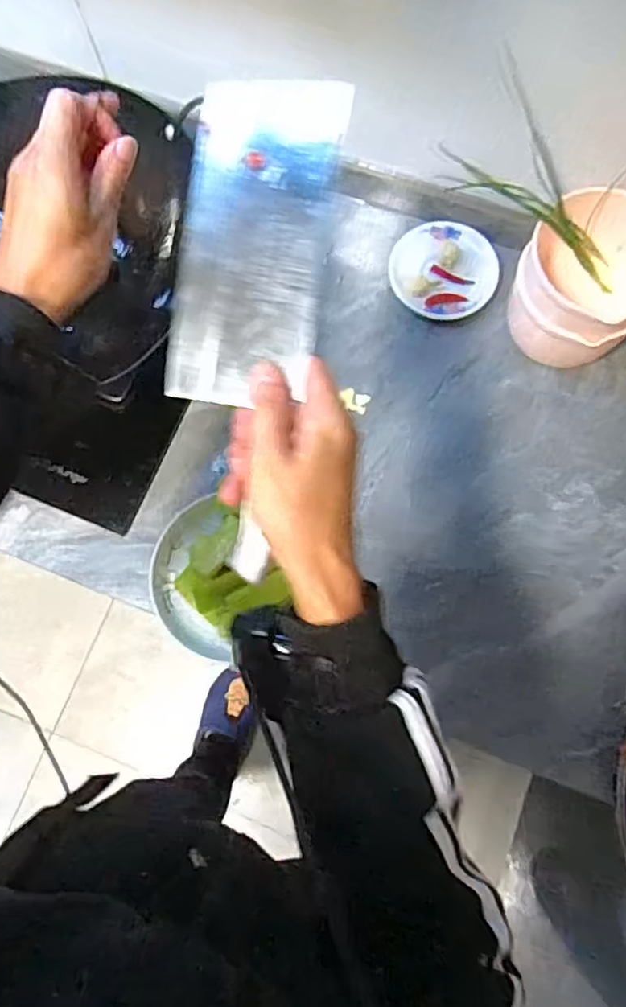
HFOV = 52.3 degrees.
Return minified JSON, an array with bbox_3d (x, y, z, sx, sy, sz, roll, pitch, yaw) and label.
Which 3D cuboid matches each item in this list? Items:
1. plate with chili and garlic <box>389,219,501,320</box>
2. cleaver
[{"bbox_3d":[0.160,-0.285,0.781,0.127,0.021,0.118,0,77,1],"label":"plate with chili and garlic"},{"bbox_3d":[-0.043,-0.103,0.385,0.089,0.020,0.281,9,97,3],"label":"cleaver"}]

